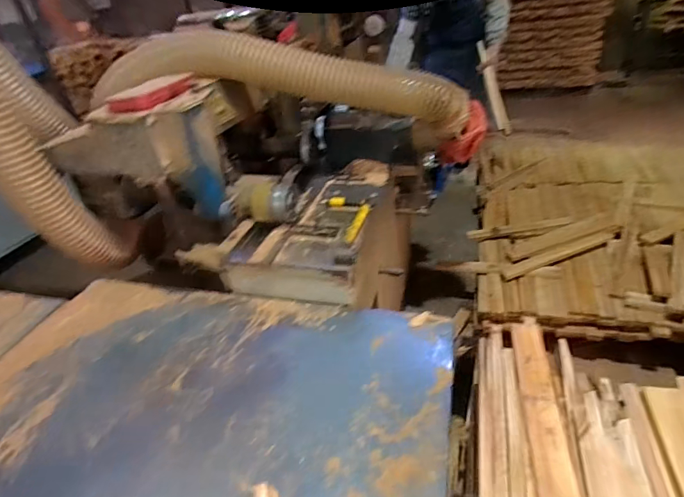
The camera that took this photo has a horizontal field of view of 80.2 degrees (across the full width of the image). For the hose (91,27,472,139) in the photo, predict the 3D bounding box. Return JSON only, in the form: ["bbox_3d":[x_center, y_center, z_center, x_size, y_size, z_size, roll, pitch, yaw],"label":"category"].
[{"bbox_3d":[-0.135,-0.516,1.248,1.029,0.167,0.329,10,37,0],"label":"hose"}]

